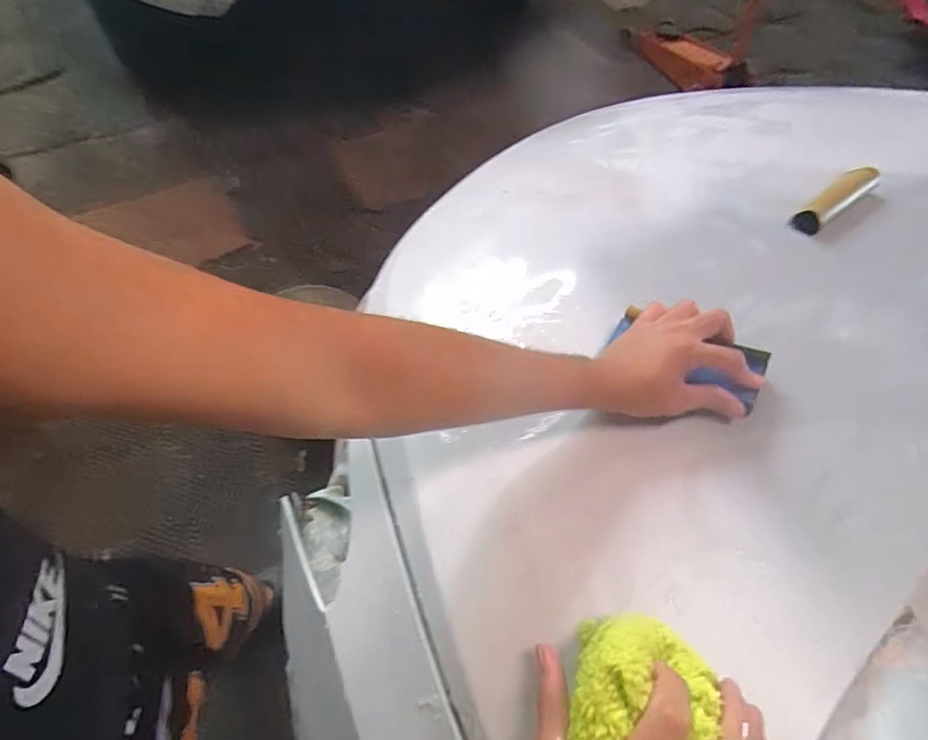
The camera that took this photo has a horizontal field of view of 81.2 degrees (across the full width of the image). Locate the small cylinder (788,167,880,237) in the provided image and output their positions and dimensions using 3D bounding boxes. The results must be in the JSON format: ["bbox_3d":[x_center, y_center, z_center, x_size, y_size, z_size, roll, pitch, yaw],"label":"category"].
[{"bbox_3d":[0.453,-0.207,0.658,0.135,0.029,0.035,-33,66,-21],"label":"small cylinder"}]

